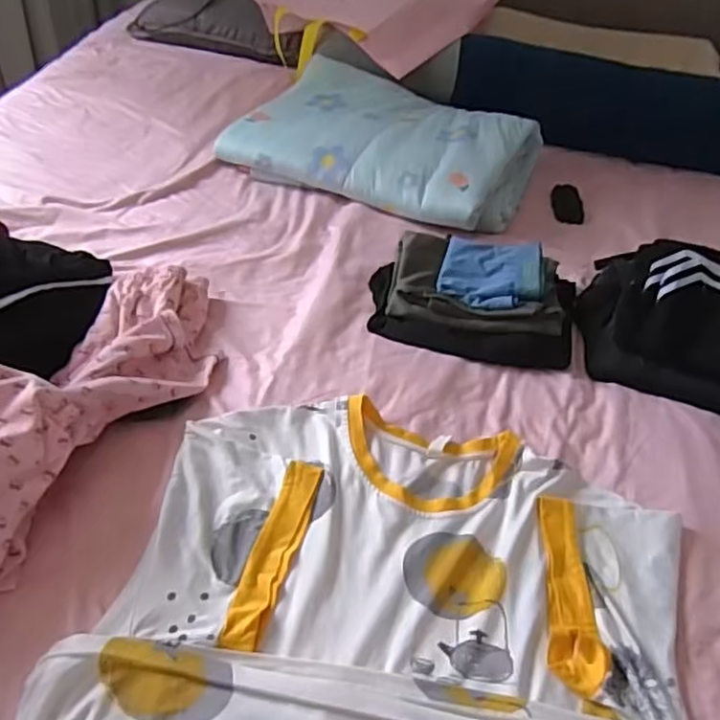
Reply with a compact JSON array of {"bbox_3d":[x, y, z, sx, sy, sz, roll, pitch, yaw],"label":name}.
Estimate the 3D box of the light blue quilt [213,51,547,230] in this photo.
[{"bbox_3d":[0.049,-0.411,1.242,0.527,0.103,0.340,20,44,14],"label":"light blue quilt"}]

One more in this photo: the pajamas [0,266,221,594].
[{"bbox_3d":[-0.303,0.029,0.696,0.171,0.133,0.500,17,43,11],"label":"pajamas"}]

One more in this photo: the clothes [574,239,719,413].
[{"bbox_3d":[0.483,-0.057,0.902,0.342,0.119,0.246,23,45,17],"label":"clothes"}]

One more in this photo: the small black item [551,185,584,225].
[{"bbox_3d":[0.388,-0.294,1.245,0.055,0.010,0.132,10,42,3],"label":"small black item"}]

